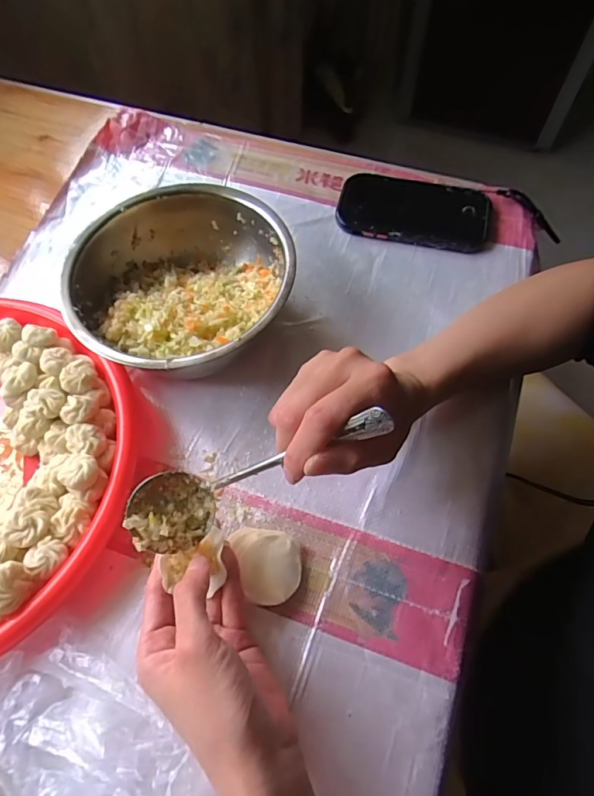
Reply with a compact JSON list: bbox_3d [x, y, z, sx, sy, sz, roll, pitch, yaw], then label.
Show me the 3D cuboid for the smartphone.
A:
[{"bbox_3d":[0.121,-0.195,0.476,0.151,0.014,0.085,12,65,8],"label":"smartphone"}]

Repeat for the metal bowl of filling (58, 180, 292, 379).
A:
[{"bbox_3d":[-0.093,-0.090,0.401,0.176,0.074,0.175,-1,63,2],"label":"metal bowl of filling"}]

